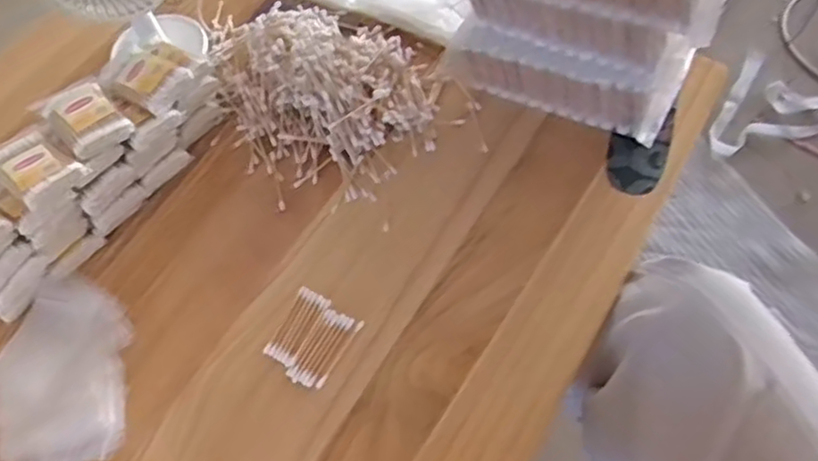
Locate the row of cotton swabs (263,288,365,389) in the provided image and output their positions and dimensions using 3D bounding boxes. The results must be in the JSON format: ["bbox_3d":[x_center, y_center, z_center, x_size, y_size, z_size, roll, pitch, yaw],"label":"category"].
[{"bbox_3d":[-0.089,0.097,0.613,0.067,0.005,0.076,26,65,17],"label":"row of cotton swabs"}]

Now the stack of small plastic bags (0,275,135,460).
[{"bbox_3d":[-0.311,0.131,0.600,0.122,0.009,0.191,-9,60,-2],"label":"stack of small plastic bags"}]

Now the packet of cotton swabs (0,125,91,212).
[{"bbox_3d":[-0.340,-0.058,0.608,0.082,0.019,0.059,33,67,20],"label":"packet of cotton swabs"}]

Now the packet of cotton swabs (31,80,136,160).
[{"bbox_3d":[-0.305,-0.106,0.637,0.057,0.025,0.074,-39,65,-18],"label":"packet of cotton swabs"}]

